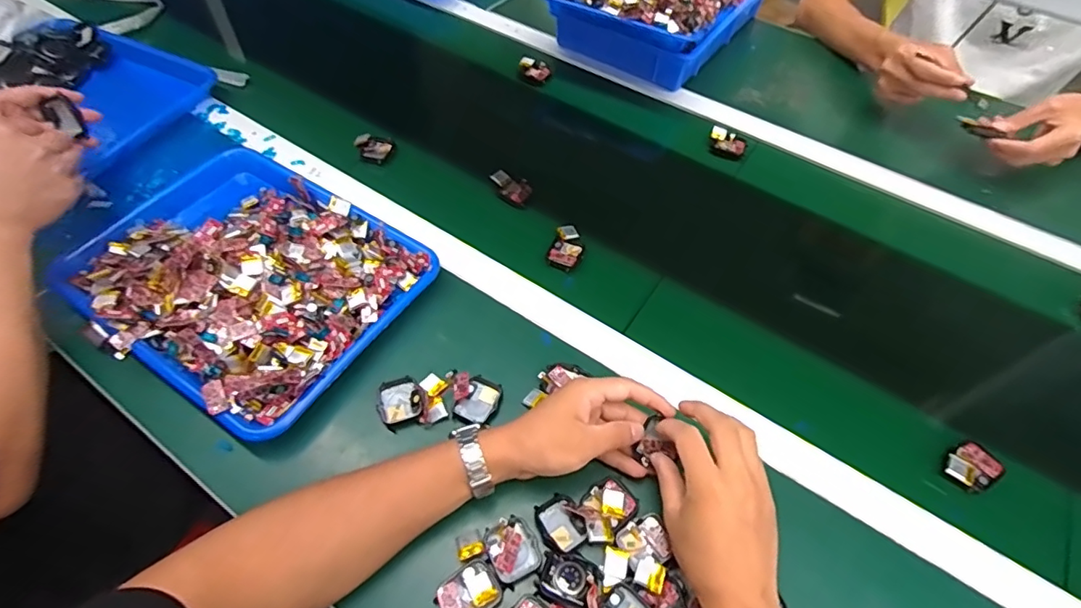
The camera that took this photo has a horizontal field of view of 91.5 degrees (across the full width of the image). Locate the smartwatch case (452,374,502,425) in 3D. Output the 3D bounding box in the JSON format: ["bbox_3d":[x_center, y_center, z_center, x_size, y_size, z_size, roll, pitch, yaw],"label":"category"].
[{"bbox_3d":[-0.057,0.093,0.494,0.035,0.013,0.043,21,57,12],"label":"smartwatch case"}]

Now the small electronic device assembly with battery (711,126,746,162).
[{"bbox_3d":[0.259,-0.224,0.727,0.048,0.015,0.037,17,56,10],"label":"small electronic device assembly with battery"}]

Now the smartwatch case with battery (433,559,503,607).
[{"bbox_3d":[-0.054,0.222,0.402,0.047,0.009,0.038,-33,62,-23],"label":"smartwatch case with battery"}]

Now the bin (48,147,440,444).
[{"bbox_3d":[-0.307,-0.037,0.549,0.331,0.059,0.261,31,59,18],"label":"bin"}]

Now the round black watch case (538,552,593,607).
[{"bbox_3d":[0.019,0.213,0.409,0.037,0.009,0.032,16,56,9],"label":"round black watch case"}]

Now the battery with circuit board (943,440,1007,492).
[{"bbox_3d":[0.389,0.146,0.474,0.053,0.015,0.035,-25,59,-18],"label":"battery with circuit board"}]

